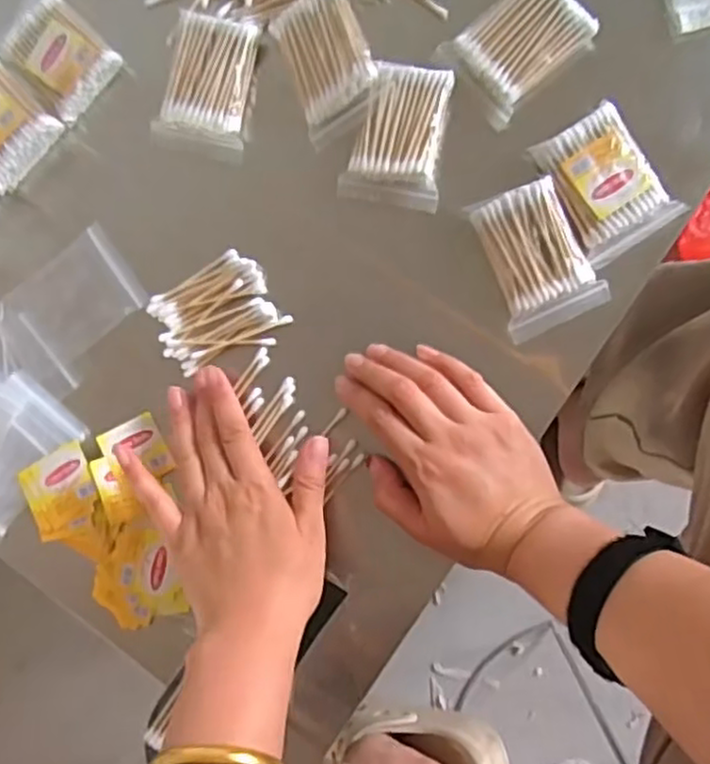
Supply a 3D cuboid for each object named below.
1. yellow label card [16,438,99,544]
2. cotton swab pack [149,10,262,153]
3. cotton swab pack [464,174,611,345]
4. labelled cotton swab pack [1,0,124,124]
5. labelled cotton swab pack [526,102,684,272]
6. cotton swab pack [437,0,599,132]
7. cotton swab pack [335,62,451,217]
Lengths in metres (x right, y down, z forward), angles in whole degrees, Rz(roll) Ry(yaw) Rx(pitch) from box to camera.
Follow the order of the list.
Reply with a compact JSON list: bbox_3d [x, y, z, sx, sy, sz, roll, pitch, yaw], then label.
[{"bbox_3d":[-0.198,0.076,0.482,0.048,0.007,0.056,-25,83,6],"label":"yellow label card"},{"bbox_3d":[-0.098,-0.203,0.479,0.056,0.014,0.081,12,88,9],"label":"cotton swab pack"},{"bbox_3d":[0.113,-0.079,0.450,0.061,0.019,0.089,-26,83,6],"label":"cotton swab pack"},{"bbox_3d":[-0.206,-0.228,0.501,0.058,0.028,0.080,-45,82,3],"label":"labelled cotton swab pack"},{"bbox_3d":[0.156,-0.124,0.448,0.061,0.018,0.083,-32,83,5],"label":"labelled cotton swab pack"},{"bbox_3d":[0.107,-0.216,0.454,0.083,0.016,0.065,-34,82,4],"label":"cotton swab pack"},{"bbox_3d":[0.029,-0.160,0.465,0.061,0.025,0.084,13,88,9],"label":"cotton swab pack"}]

